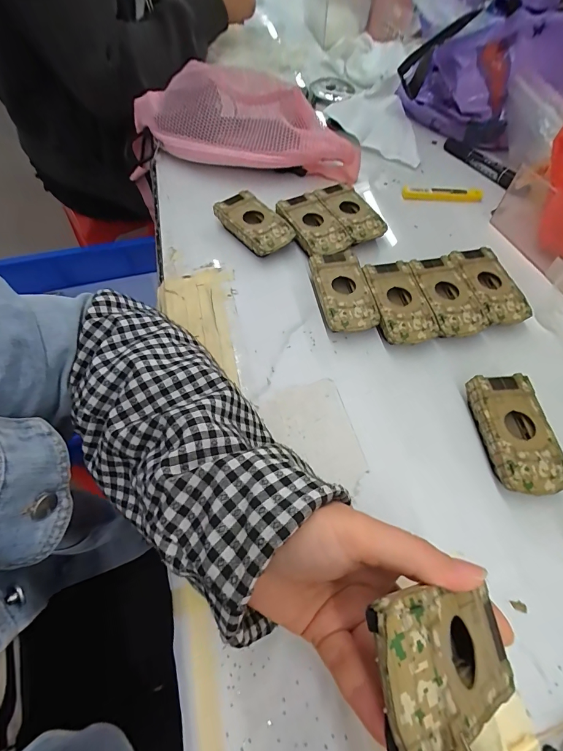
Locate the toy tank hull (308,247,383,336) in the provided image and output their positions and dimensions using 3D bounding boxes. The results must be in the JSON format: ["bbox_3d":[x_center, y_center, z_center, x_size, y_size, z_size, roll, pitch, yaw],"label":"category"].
[{"bbox_3d":[0.061,-0.083,0.357,0.051,0.024,0.098,-7,61,-6],"label":"toy tank hull"}]

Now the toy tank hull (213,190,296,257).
[{"bbox_3d":[-0.031,-0.171,0.403,0.051,0.026,0.092,-35,67,-19],"label":"toy tank hull"}]

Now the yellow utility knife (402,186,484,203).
[{"bbox_3d":[0.212,-0.238,0.460,0.104,0.011,0.021,3,60,0],"label":"yellow utility knife"}]

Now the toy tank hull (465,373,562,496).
[{"bbox_3d":[0.188,0.049,0.287,0.054,0.026,0.094,-4,60,-4],"label":"toy tank hull"}]

